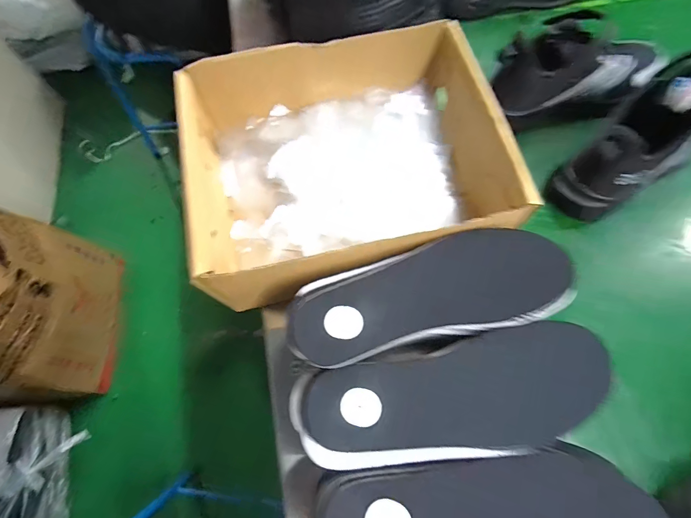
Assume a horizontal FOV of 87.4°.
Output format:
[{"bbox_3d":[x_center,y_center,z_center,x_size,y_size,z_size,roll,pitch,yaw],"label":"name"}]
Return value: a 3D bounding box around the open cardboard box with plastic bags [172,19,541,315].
[{"bbox_3d":[-0.004,-0.096,0.344,0.263,0.091,0.230,-13,68,-3],"label":"open cardboard box with plastic bags"}]

